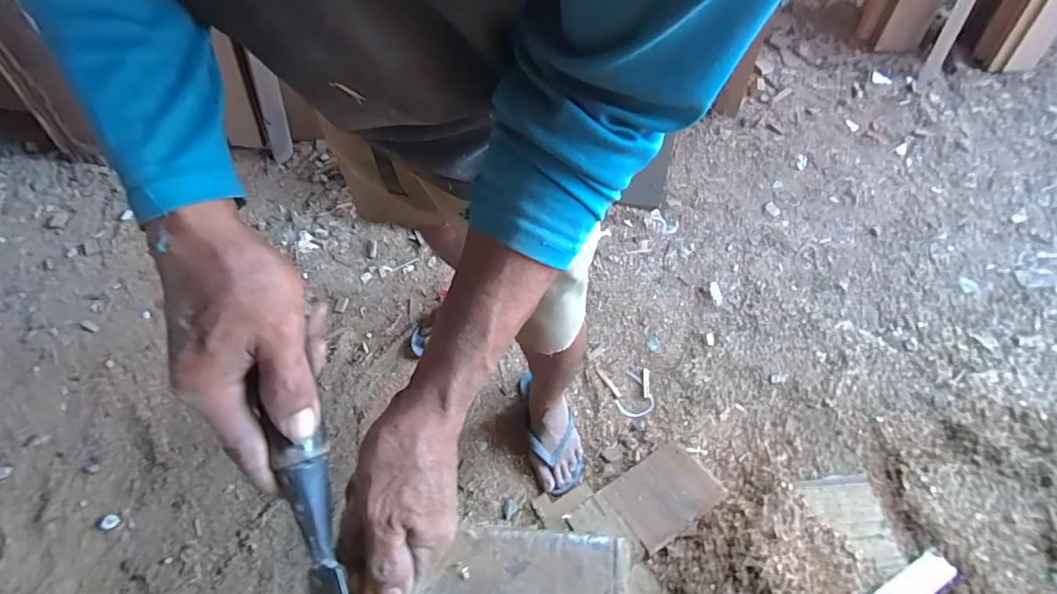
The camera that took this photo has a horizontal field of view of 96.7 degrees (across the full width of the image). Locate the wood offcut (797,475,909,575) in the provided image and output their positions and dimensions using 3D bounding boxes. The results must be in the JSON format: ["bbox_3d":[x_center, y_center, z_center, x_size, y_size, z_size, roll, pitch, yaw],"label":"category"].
[{"bbox_3d":[0.596,0.420,0.874,0.137,0.036,0.163,-7,61,-1],"label":"wood offcut"}]

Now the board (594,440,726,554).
[{"bbox_3d":[0.251,0.371,0.892,0.191,0.012,0.137,-29,41,-14],"label":"board"}]

